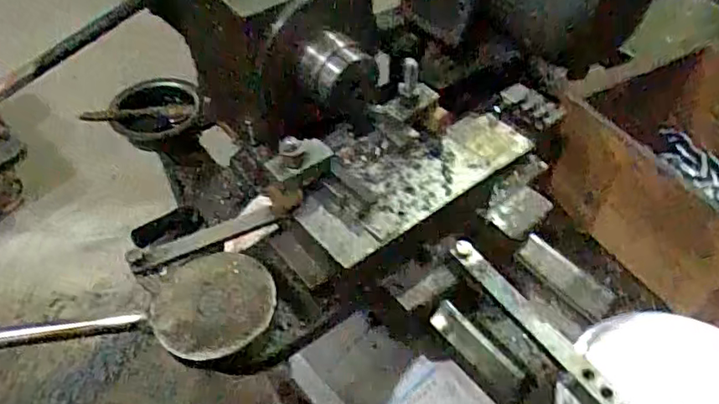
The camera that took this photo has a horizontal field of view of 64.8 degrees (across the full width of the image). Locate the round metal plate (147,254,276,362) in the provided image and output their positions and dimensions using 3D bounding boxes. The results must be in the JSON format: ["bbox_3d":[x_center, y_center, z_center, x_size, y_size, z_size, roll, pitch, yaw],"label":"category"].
[{"bbox_3d":[-0.121,0.082,0.465,0.099,0.009,0.094,-5,49,6],"label":"round metal plate"}]

